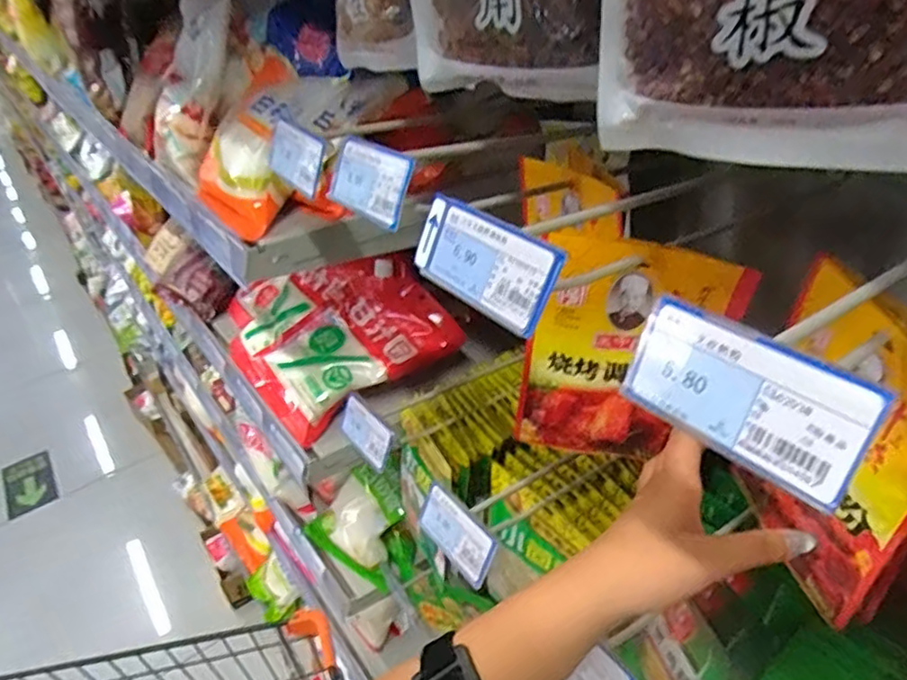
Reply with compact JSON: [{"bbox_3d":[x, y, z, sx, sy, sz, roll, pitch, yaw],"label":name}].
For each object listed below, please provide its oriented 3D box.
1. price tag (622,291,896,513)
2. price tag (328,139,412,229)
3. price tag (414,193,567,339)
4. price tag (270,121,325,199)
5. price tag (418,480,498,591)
[{"bbox_3d":[0.094,0.018,0.209,0.004,0.040,0.078,0,23,-43],"label":"price tag"},{"bbox_3d":[-0.051,-0.095,0.377,0.006,0.041,0.082,5,20,-41],"label":"price tag"},{"bbox_3d":[0.013,-0.038,0.303,0.005,0.041,0.093,5,22,-42],"label":"price tag"},{"bbox_3d":[-0.115,-0.132,0.462,0.007,0.043,0.070,-11,34,-42],"label":"price tag"},{"bbox_3d":[0.002,0.151,0.495,0.008,0.043,0.079,7,22,-43],"label":"price tag"}]

